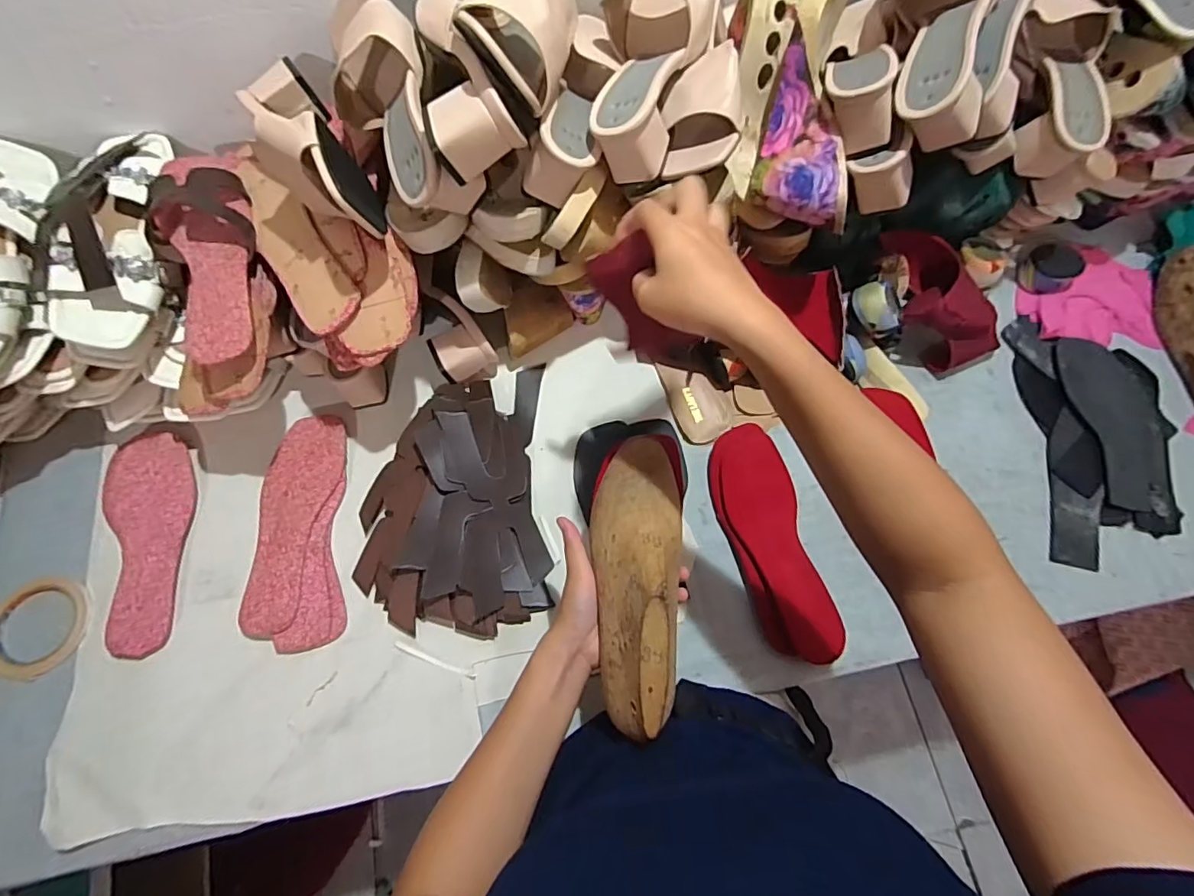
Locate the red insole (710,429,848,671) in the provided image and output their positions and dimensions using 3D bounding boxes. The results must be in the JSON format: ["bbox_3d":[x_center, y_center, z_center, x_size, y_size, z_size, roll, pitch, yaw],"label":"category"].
[{"bbox_3d":[0.185,0.097,0.584,0.079,0.029,0.248,-15,71,-4],"label":"red insole"}]

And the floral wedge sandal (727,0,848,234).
[{"bbox_3d":[0.190,-0.339,0.532,0.118,0.095,0.264,-6,91,-1],"label":"floral wedge sandal"}]

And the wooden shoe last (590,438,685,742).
[{"bbox_3d":[0.032,0.102,0.434,0.074,0.068,0.218,1,67,1],"label":"wooden shoe last"}]

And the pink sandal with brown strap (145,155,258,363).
[{"bbox_3d":[-0.372,-0.191,0.514,0.093,0.042,0.246,-19,71,-6],"label":"pink sandal with brown strap"}]

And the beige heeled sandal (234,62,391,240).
[{"bbox_3d":[-0.254,-0.260,0.485,0.066,0.086,0.225,-30,57,-9],"label":"beige heeled sandal"}]

